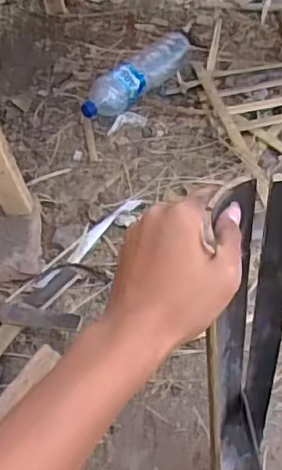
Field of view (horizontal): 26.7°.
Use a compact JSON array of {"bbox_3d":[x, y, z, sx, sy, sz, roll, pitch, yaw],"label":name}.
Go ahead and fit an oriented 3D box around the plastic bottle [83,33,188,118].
[{"bbox_3d":[-0.010,-0.352,1.325,0.085,0.080,0.302,32,58,28],"label":"plastic bottle"}]

